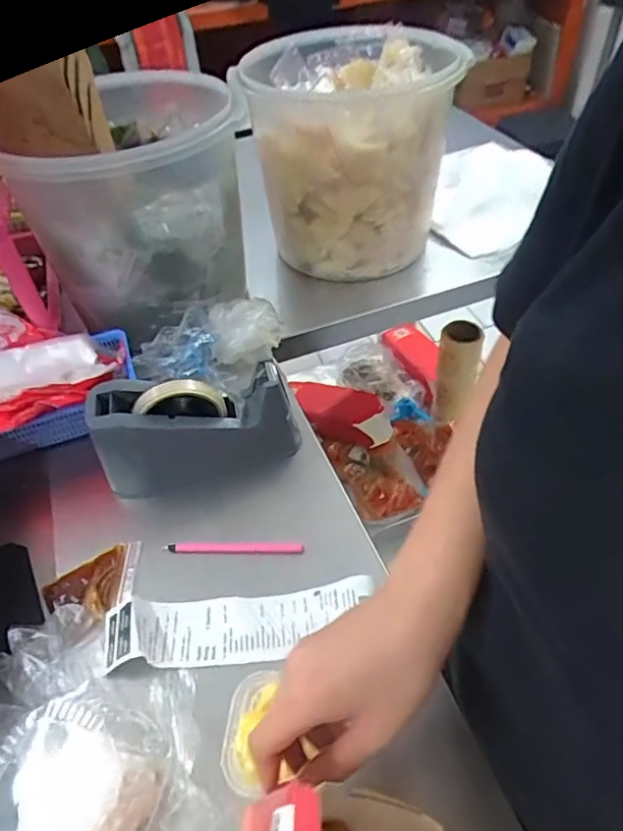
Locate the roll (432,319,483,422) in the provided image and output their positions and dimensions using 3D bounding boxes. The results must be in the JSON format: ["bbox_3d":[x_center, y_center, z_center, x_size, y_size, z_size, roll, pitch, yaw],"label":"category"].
[{"bbox_3d":[0.346,-0.097,1.362,0.096,0.269,0.074,-16,48,-10],"label":"roll"}]

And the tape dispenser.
[{"bbox_3d":[-0.118,0.011,0.591,0.197,0.113,0.096,-18,48,-12],"label":"tape dispenser"}]

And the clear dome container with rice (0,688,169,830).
[{"bbox_3d":[-0.159,0.253,0.384,0.101,0.073,0.115,12,49,16],"label":"clear dome container with rice"}]

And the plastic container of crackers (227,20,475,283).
[{"bbox_3d":[0.039,-0.394,0.835,0.268,0.247,0.310,-14,47,-8],"label":"plastic container of crackers"}]

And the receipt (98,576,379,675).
[{"bbox_3d":[-0.064,0.176,0.480,0.228,0.022,0.053,-5,47,0],"label":"receipt"}]

